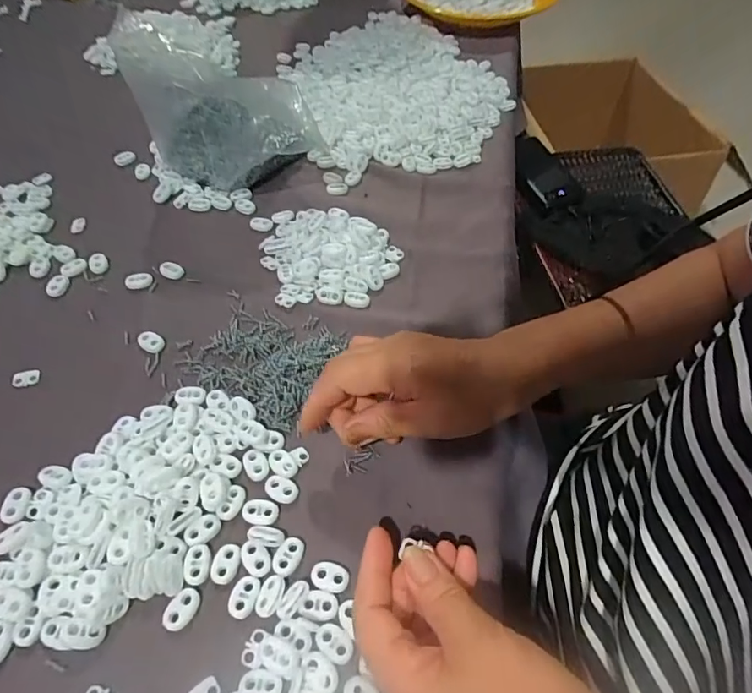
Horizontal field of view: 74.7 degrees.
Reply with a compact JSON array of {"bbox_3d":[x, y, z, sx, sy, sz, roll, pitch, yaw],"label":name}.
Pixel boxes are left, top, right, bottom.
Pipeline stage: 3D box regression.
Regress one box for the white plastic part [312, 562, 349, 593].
[{"bbox_3d":[-0.027,0.135,0.289,0.023,0.004,0.014,15,54,8],"label":"white plastic part"}]

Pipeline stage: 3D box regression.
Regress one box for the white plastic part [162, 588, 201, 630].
[{"bbox_3d":[-0.110,0.148,0.278,0.015,0.004,0.022,26,56,16],"label":"white plastic part"}]

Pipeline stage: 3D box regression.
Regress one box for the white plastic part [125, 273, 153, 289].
[{"bbox_3d":[-0.209,-0.058,0.434,0.023,0.007,0.012,-18,56,-16],"label":"white plastic part"}]

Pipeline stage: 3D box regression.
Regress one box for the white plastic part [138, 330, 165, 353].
[{"bbox_3d":[-0.181,-0.004,0.394,0.022,0.007,0.014,21,55,13],"label":"white plastic part"}]

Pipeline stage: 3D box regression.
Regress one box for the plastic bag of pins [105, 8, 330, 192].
[{"bbox_3d":[-0.137,-0.219,0.462,0.165,0.157,0.055,3,53,0],"label":"plastic bag of pins"}]

